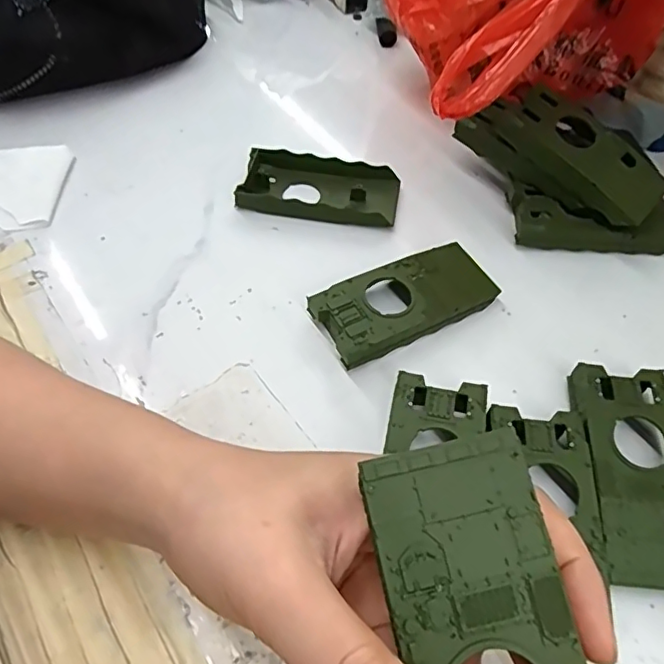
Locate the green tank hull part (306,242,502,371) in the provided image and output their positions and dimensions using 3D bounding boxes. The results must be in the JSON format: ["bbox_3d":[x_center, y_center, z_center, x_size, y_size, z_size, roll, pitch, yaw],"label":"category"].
[{"bbox_3d":[0.042,-0.018,0.324,0.103,0.021,0.045,-25,60,-17],"label":"green tank hull part"}]

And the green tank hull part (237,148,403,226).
[{"bbox_3d":[-0.008,-0.096,0.377,0.101,0.017,0.048,9,56,4],"label":"green tank hull part"}]

